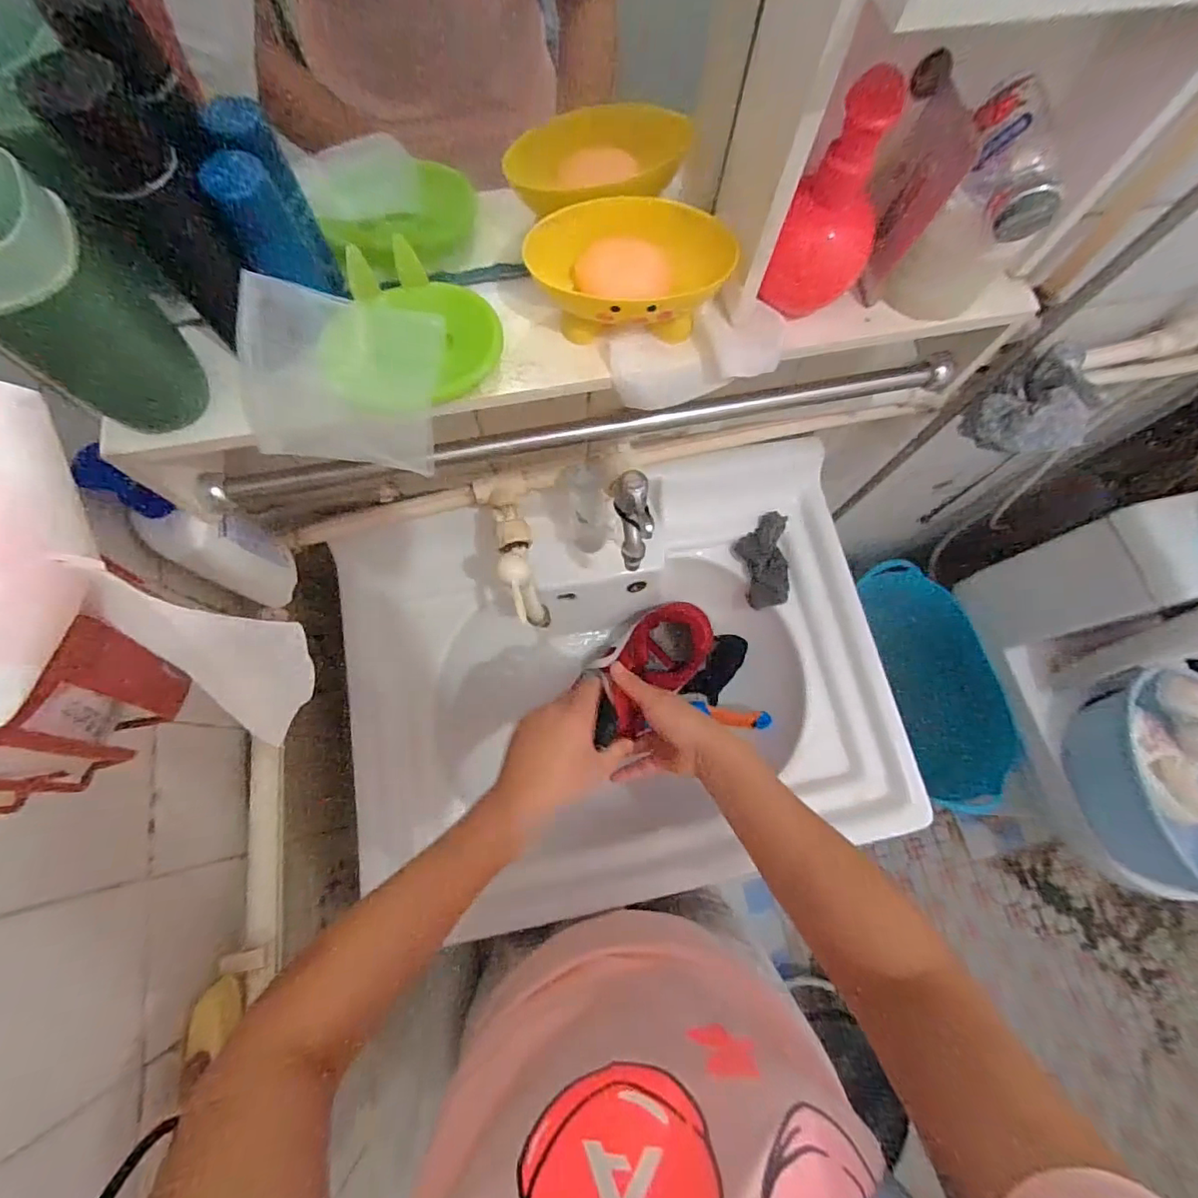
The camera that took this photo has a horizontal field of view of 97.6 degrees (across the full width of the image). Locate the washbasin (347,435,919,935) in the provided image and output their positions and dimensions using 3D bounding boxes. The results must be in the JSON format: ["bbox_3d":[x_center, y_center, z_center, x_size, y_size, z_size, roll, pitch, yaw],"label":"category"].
[{"bbox_3d":[0.026,0.110,0.665,0.595,0.206,0.436,-12,74,-5],"label":"washbasin"}]

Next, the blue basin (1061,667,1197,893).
[{"bbox_3d":[1.017,0.362,0.918,0.318,0.182,0.449,-21,75,-8],"label":"blue basin"}]

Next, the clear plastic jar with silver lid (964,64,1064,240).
[{"bbox_3d":[0.218,-0.234,0.277,0.028,0.026,0.084,-5,88,-3],"label":"clear plastic jar with silver lid"}]

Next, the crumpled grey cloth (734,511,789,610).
[{"bbox_3d":[0.208,-0.050,0.664,0.062,0.036,0.119,-1,86,-2],"label":"crumpled grey cloth"}]

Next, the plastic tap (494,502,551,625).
[{"bbox_3d":[-0.080,-0.037,0.525,0.034,0.071,0.130,-13,74,-5],"label":"plastic tap"}]

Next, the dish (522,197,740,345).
[{"bbox_3d":[0.017,-0.198,0.328,0.121,0.054,0.072,7,73,1],"label":"dish"}]

